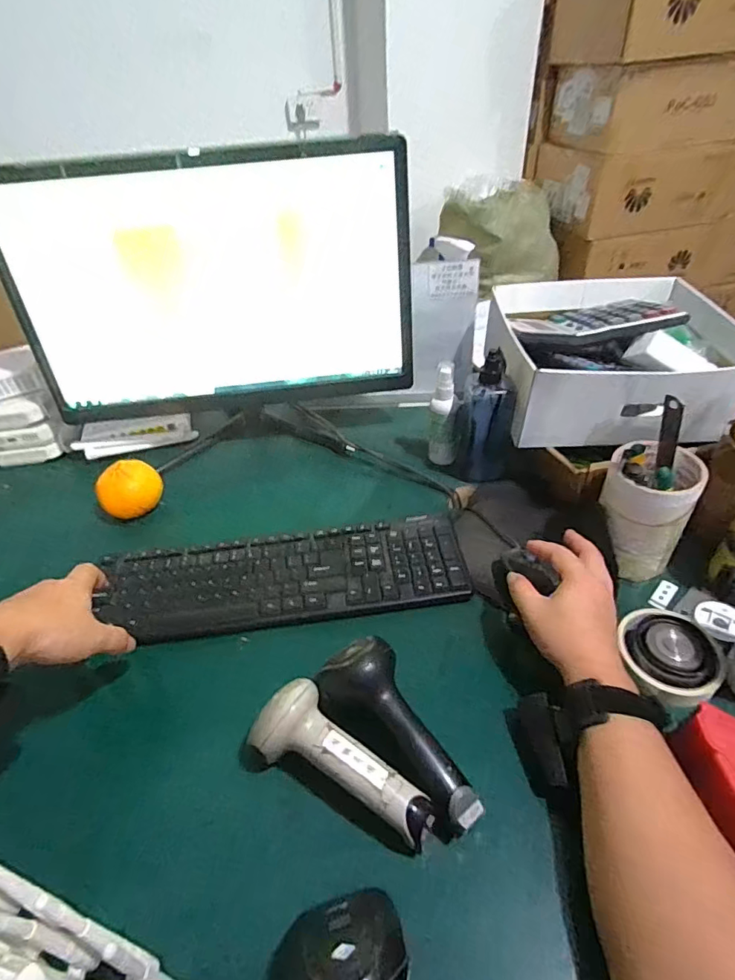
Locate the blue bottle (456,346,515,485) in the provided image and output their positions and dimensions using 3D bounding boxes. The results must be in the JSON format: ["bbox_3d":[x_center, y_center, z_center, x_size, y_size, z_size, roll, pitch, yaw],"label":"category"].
[{"bbox_3d":[0.150,-0.085,0.642,0.064,0.163,0.048,3,42,9],"label":"blue bottle"}]

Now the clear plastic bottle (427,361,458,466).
[{"bbox_3d":[0.103,-0.097,0.678,0.040,0.148,0.030,3,42,9],"label":"clear plastic bottle"}]

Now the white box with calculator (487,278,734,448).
[{"bbox_3d":[0.314,-0.174,0.654,0.295,0.103,0.278,3,42,9],"label":"white box with calculator"}]

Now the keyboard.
[{"bbox_3d":[-0.090,0.099,0.561,0.392,0.018,0.124,-6,41,-2],"label":"keyboard"}]

